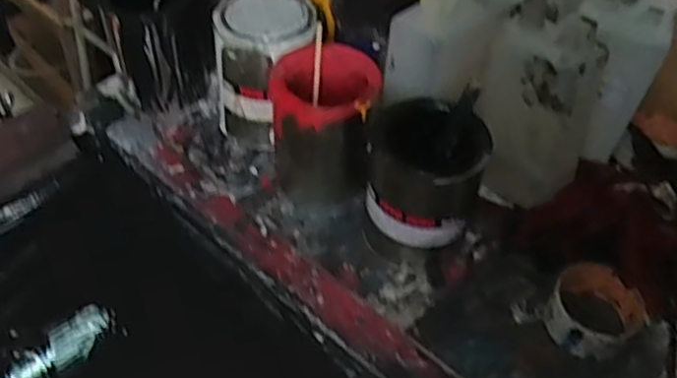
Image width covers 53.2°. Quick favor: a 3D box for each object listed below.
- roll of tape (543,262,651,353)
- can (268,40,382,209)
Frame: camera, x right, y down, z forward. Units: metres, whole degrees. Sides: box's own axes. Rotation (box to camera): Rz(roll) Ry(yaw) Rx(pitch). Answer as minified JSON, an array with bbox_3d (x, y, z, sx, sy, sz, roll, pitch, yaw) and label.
[{"bbox_3d":[0.234,0.112,0.622,0.083,0.041,0.079,2,48,-2],"label":"roll of tape"},{"bbox_3d":[-0.016,-0.065,0.703,0.101,0.145,0.095,2,48,-2],"label":"can"}]

